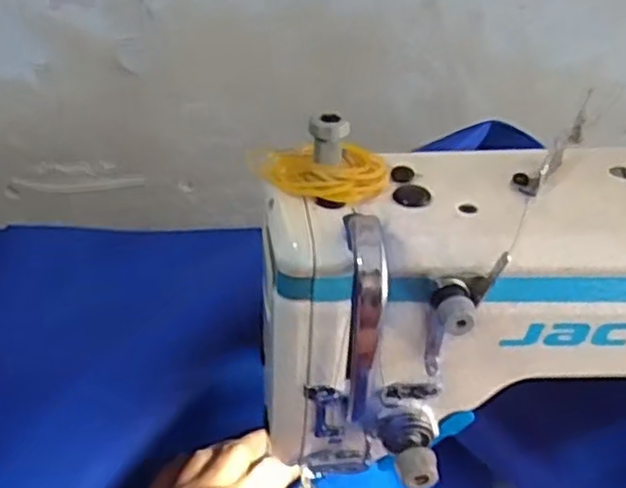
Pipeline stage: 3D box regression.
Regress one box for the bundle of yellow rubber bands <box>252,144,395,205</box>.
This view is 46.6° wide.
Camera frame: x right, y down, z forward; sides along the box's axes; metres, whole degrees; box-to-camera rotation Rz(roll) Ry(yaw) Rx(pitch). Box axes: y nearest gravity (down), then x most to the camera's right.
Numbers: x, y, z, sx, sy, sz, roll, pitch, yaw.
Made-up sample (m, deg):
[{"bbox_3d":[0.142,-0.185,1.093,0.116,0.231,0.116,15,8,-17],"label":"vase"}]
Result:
[{"bbox_3d":[0.004,-0.032,0.322,0.061,0.012,0.039,-1,34,-5],"label":"bundle of yellow rubber bands"}]

